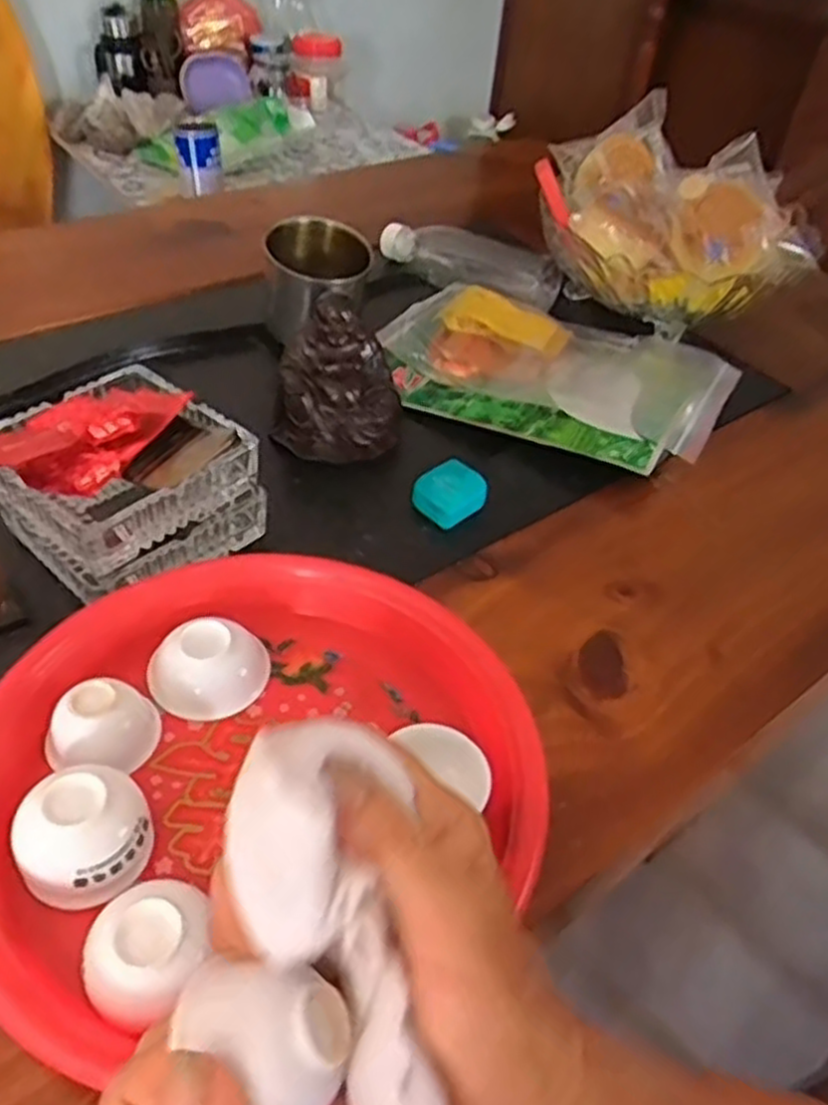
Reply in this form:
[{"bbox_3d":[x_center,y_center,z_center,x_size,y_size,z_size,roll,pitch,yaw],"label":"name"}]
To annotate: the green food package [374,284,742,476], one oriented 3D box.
[{"bbox_3d":[0.114,-0.152,0.646,0.268,0.035,0.184,25,48,19],"label":"green food package"}]

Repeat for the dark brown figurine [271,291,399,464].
[{"bbox_3d":[-0.053,-0.124,0.572,0.086,0.090,0.073,0,45,-5],"label":"dark brown figurine"}]

